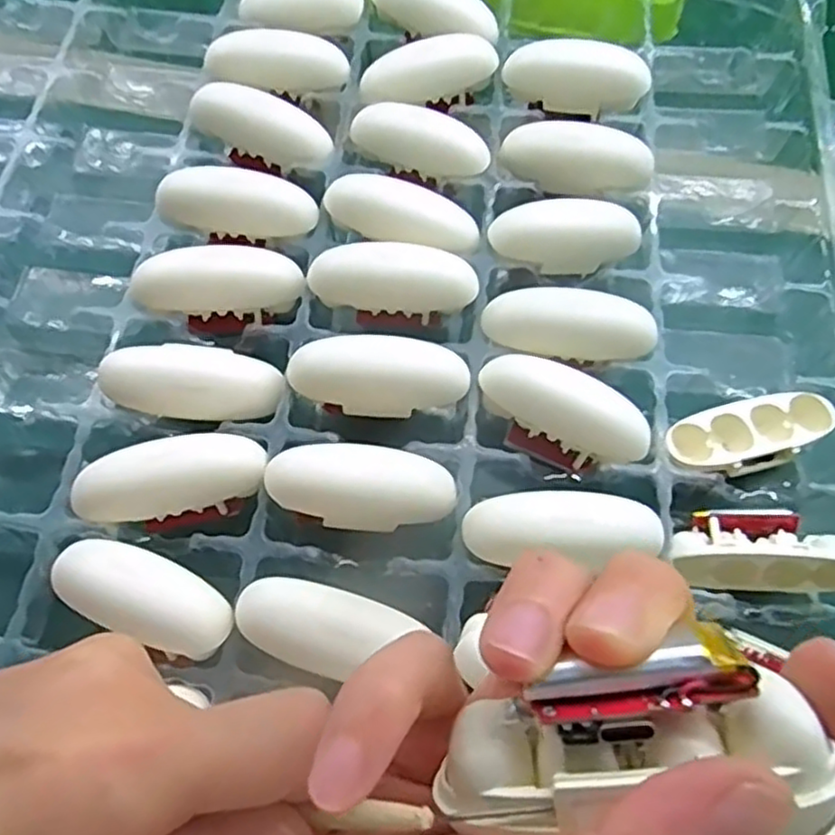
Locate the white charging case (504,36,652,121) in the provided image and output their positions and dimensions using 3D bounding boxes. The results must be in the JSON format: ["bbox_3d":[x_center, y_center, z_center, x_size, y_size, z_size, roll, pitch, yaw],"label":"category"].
[{"bbox_3d":[0.075,-0.162,0.329,0.065,0.019,0.019,13,66,5],"label":"white charging case"}]

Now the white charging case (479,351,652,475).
[{"bbox_3d":[0.056,-0.001,0.268,0.064,0.019,0.033,24,67,10],"label":"white charging case"}]

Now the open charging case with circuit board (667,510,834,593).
[{"bbox_3d":[0.123,0.046,0.249,0.060,0.017,0.027,4,65,1],"label":"open charging case with circuit board"}]

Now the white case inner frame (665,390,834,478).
[{"bbox_3d":[0.126,0.007,0.267,0.063,0.012,0.026,-13,66,-7],"label":"white case inner frame"}]

